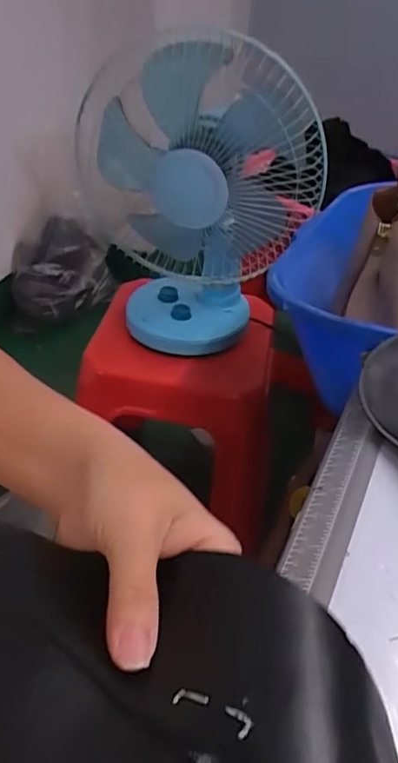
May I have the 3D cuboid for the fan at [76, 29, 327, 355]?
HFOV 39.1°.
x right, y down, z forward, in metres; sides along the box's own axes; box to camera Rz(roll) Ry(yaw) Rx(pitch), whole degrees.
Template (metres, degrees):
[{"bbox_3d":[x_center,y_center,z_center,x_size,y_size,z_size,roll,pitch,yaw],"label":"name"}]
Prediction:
[{"bbox_3d":[0.008,-0.241,0.813,0.310,0.425,0.170,13,41,9],"label":"fan"}]

